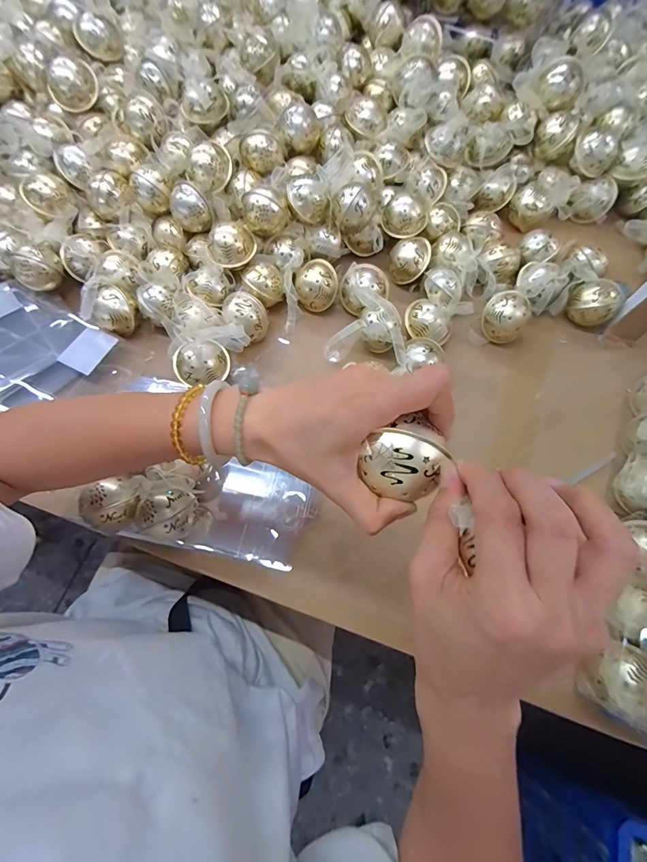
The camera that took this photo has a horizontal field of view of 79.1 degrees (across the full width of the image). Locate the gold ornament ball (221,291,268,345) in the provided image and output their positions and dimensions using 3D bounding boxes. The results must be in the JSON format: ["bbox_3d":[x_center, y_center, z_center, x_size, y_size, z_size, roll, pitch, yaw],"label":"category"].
[{"bbox_3d":[-0.093,-0.138,0.475,0.048,0.040,0.050,-31,71,-13],"label":"gold ornament ball"}]

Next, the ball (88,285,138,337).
[{"bbox_3d":[-0.250,-0.147,0.476,0.040,0.042,0.056,26,70,10],"label":"ball"}]

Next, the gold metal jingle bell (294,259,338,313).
[{"bbox_3d":[-0.010,-0.187,0.501,0.051,0.042,0.051,-9,68,-4],"label":"gold metal jingle bell"}]

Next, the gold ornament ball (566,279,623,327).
[{"bbox_3d":[0.337,-0.158,0.493,0.048,0.047,0.052,0,67,0],"label":"gold ornament ball"}]

